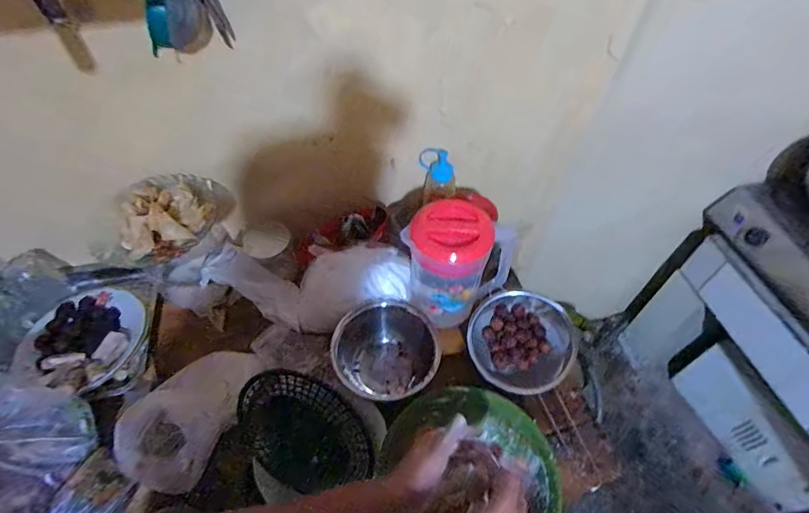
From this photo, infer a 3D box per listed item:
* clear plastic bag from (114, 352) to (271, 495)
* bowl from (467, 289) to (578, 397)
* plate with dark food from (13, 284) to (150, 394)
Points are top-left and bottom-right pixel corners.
[{"bbox_3d":[-0.328,0.240,0.689,0.085,0.128,0.224,23,54,16],"label":"clear plastic bag"},{"bbox_3d":[0.194,0.145,0.736,0.168,0.054,0.181,1,51,-1],"label":"bowl"},{"bbox_3d":[-0.573,0.140,0.788,0.214,0.059,0.197,1,51,-1],"label":"plate with dark food"}]

